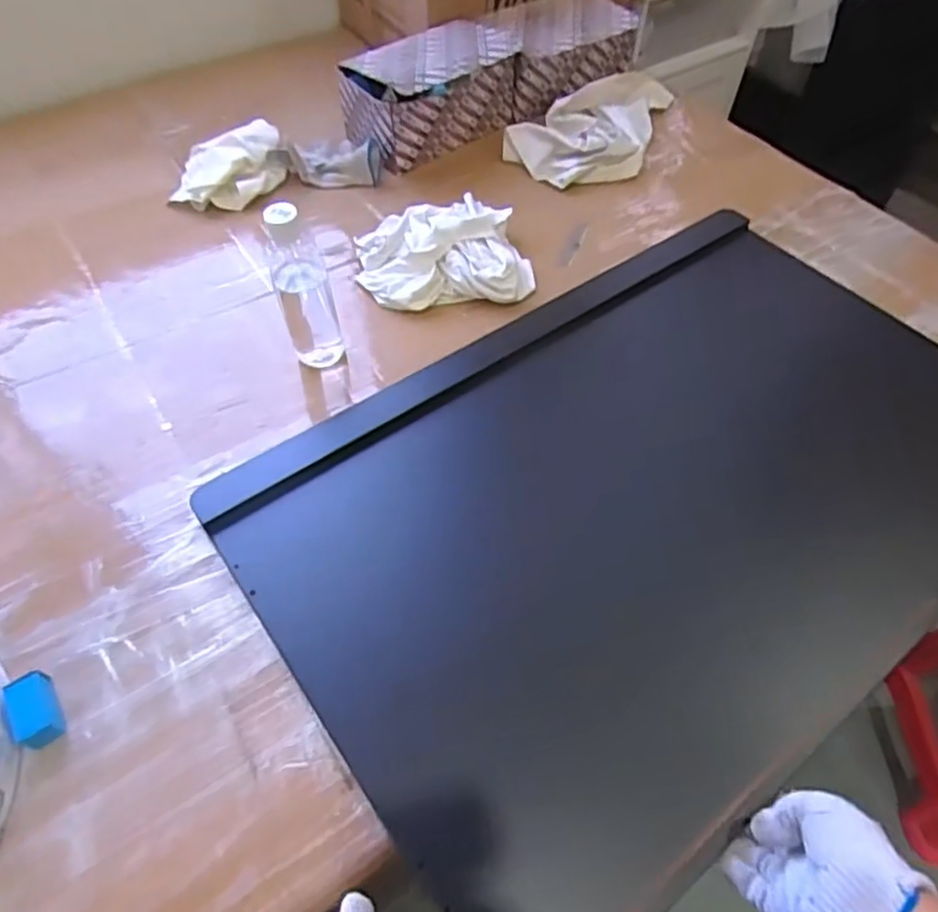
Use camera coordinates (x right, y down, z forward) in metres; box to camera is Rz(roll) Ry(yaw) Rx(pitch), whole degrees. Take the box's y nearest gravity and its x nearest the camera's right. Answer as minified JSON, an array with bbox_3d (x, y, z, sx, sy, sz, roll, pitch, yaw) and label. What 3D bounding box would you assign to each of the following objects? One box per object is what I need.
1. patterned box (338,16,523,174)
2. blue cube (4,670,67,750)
[{"bbox_3d":[-0.060,-0.554,1.023,0.253,0.128,0.155,-38,62,-25],"label":"patterned box"},{"bbox_3d":[-0.339,0.198,0.523,0.029,0.026,0.054,-29,58,-20],"label":"blue cube"}]

